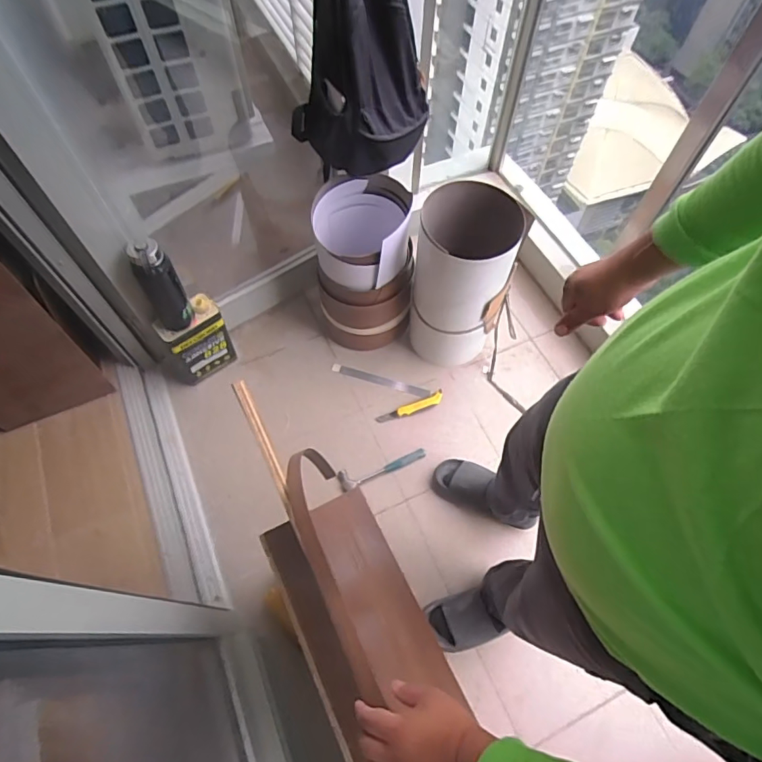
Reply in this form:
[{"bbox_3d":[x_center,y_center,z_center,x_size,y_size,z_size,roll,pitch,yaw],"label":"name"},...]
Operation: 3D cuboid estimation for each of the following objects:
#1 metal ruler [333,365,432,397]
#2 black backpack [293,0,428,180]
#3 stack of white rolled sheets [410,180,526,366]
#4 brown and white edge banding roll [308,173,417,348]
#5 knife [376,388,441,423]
[{"bbox_3d":[-0.001,0.000,1.484,0.314,0.009,0.031,15,70,7],"label":"metal ruler"},{"bbox_3d":[-0.044,-0.676,1.023,0.262,0.436,0.195,-34,67,-16],"label":"black backpack"},{"bbox_3d":[0.212,-0.266,1.330,0.240,0.490,0.248,17,63,9],"label":"stack of white rolled sheets"},{"bbox_3d":[-0.046,-0.311,1.386,0.260,0.473,0.251,0,62,0],"label":"brown and white edge banding roll"},{"bbox_3d":[0.088,0.080,1.423,0.211,0.026,0.039,-19,64,-10],"label":"knife"}]

